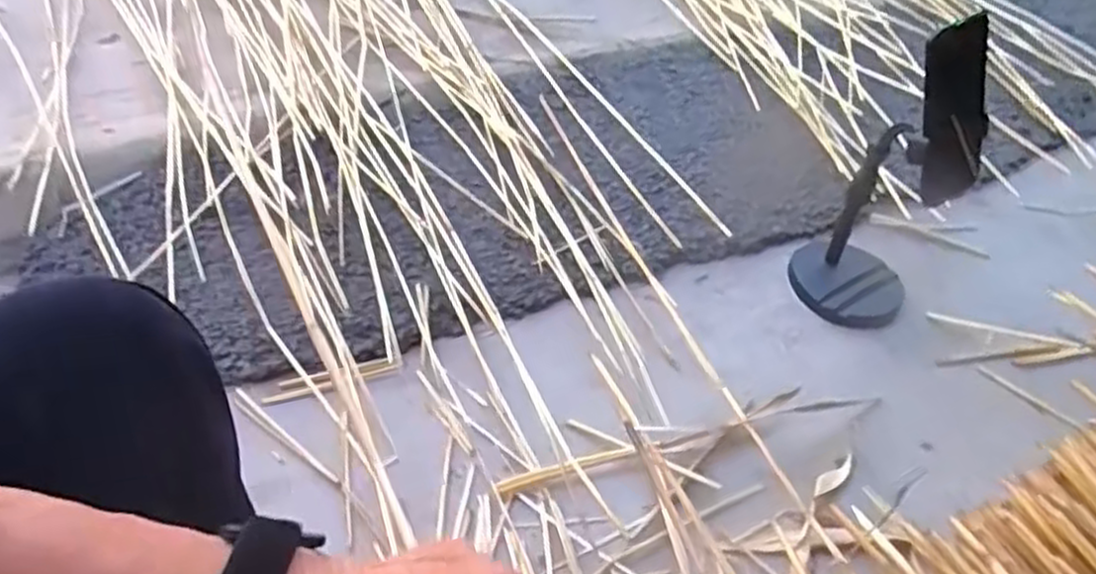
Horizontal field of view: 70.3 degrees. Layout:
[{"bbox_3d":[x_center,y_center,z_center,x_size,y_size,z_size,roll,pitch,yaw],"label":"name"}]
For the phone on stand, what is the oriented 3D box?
[{"bbox_3d":[0.356,-0.111,0.799,0.123,0.321,0.113,21,48,17],"label":"phone on stand"}]

